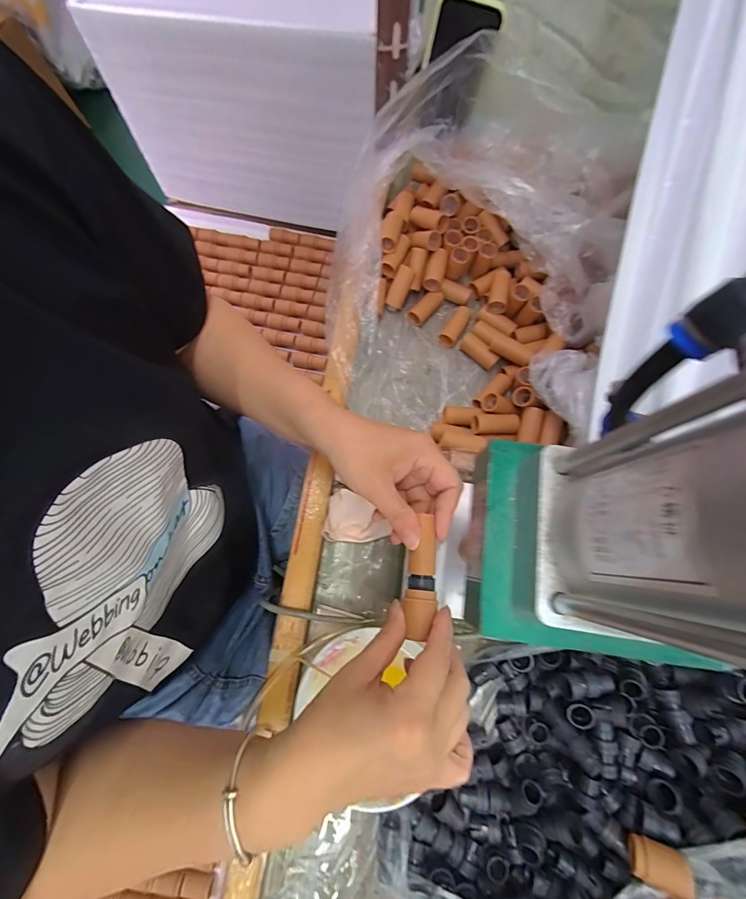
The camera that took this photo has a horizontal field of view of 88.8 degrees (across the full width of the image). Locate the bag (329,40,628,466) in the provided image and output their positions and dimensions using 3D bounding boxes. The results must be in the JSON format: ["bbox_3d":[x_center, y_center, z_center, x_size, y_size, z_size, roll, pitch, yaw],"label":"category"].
[{"bbox_3d":[0.102,-0.181,0.395,0.268,0.149,0.324,24,76,6],"label":"bag"}]

